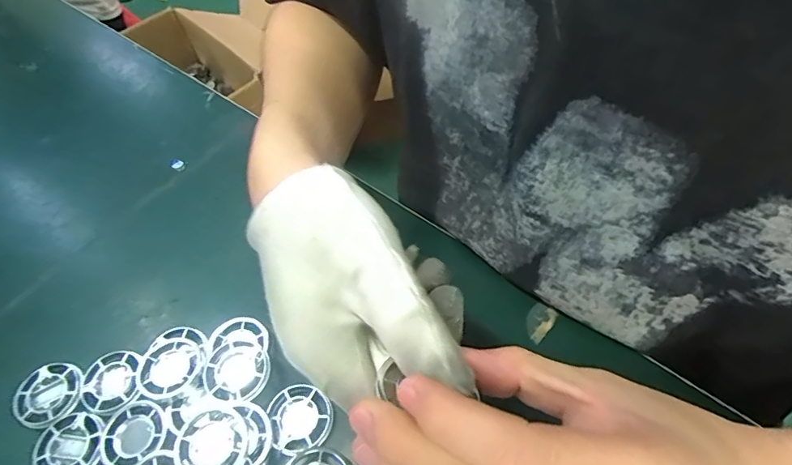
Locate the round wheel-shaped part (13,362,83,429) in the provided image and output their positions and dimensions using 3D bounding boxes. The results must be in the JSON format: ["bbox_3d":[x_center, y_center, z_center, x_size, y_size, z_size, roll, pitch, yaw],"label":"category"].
[{"bbox_3d":[-0.217,0.101,0.305,0.041,0.006,0.038,-2,57,4],"label":"round wheel-shaped part"}]

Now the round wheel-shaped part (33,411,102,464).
[{"bbox_3d":[-0.192,0.125,0.285,0.038,0.004,0.037,16,60,15],"label":"round wheel-shaped part"}]

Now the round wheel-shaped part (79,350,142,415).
[{"bbox_3d":[-0.177,0.094,0.307,0.037,0.006,0.038,-2,57,4],"label":"round wheel-shaped part"}]

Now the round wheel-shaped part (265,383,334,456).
[{"bbox_3d":[-0.057,0.108,0.284,0.040,0.008,0.036,31,65,22],"label":"round wheel-shaped part"}]

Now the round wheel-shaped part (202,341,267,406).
[{"bbox_3d":[-0.097,0.082,0.293,0.041,0.004,0.035,16,60,15],"label":"round wheel-shaped part"}]

